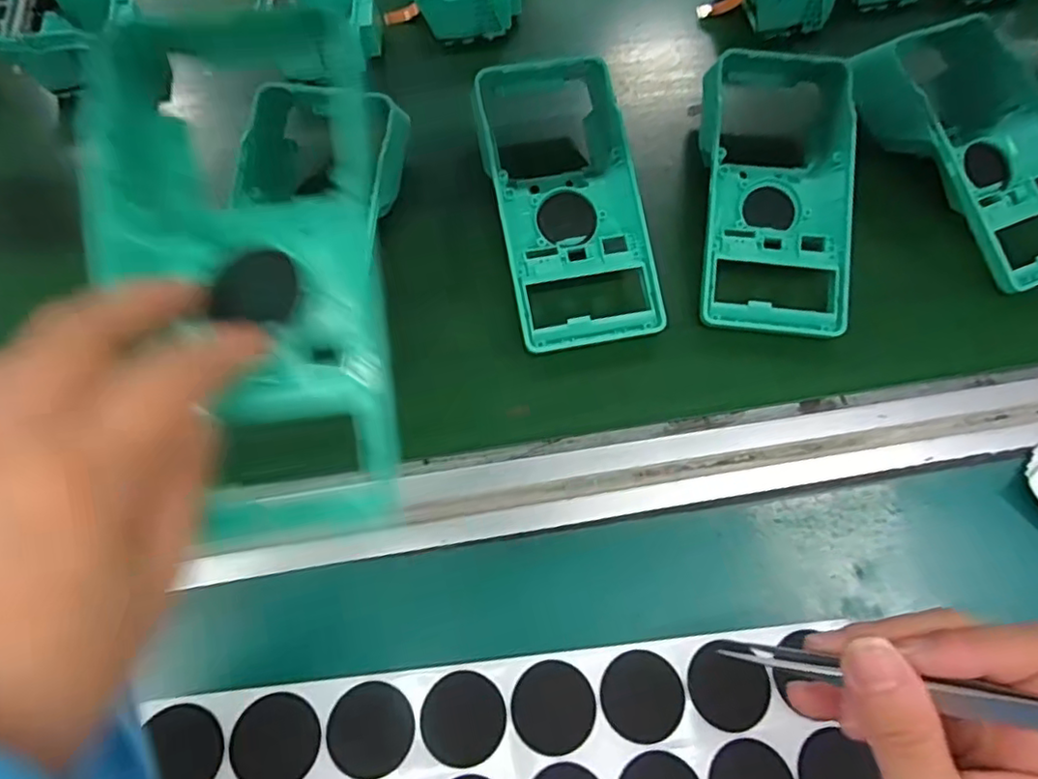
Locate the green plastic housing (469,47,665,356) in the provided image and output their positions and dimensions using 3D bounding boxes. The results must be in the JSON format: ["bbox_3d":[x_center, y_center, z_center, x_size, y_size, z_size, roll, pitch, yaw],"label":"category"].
[{"bbox_3d":[0.025,-0.122,0.355,0.088,0.049,0.189,-7,65,-5],"label":"green plastic housing"}]

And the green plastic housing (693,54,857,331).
[{"bbox_3d":[0.149,-0.118,0.356,0.086,0.049,0.167,3,64,-1],"label":"green plastic housing"}]

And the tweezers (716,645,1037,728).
[{"bbox_3d":[0.125,0.091,0.184,0.123,0.008,0.009,-2,60,30],"label":"tweezers"}]

